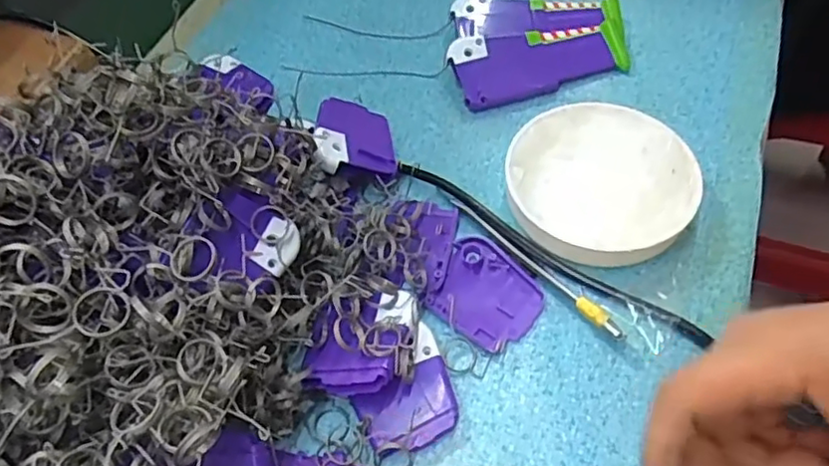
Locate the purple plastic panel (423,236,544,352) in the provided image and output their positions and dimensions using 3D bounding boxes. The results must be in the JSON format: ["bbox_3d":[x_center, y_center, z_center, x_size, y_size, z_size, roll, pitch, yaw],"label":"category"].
[{"bbox_3d":[0.039,0.032,0.351,0.060,0.005,0.050,33,64,23],"label":"purple plastic panel"}]

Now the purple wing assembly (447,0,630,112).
[{"bbox_3d":[0.084,-0.139,0.456,0.124,0.025,0.090,-15,56,-6],"label":"purple wing assembly"}]

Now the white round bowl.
[{"bbox_3d":[0.108,-0.029,0.373,0.103,0.027,0.102,-2,56,3],"label":"white round bowl"}]

